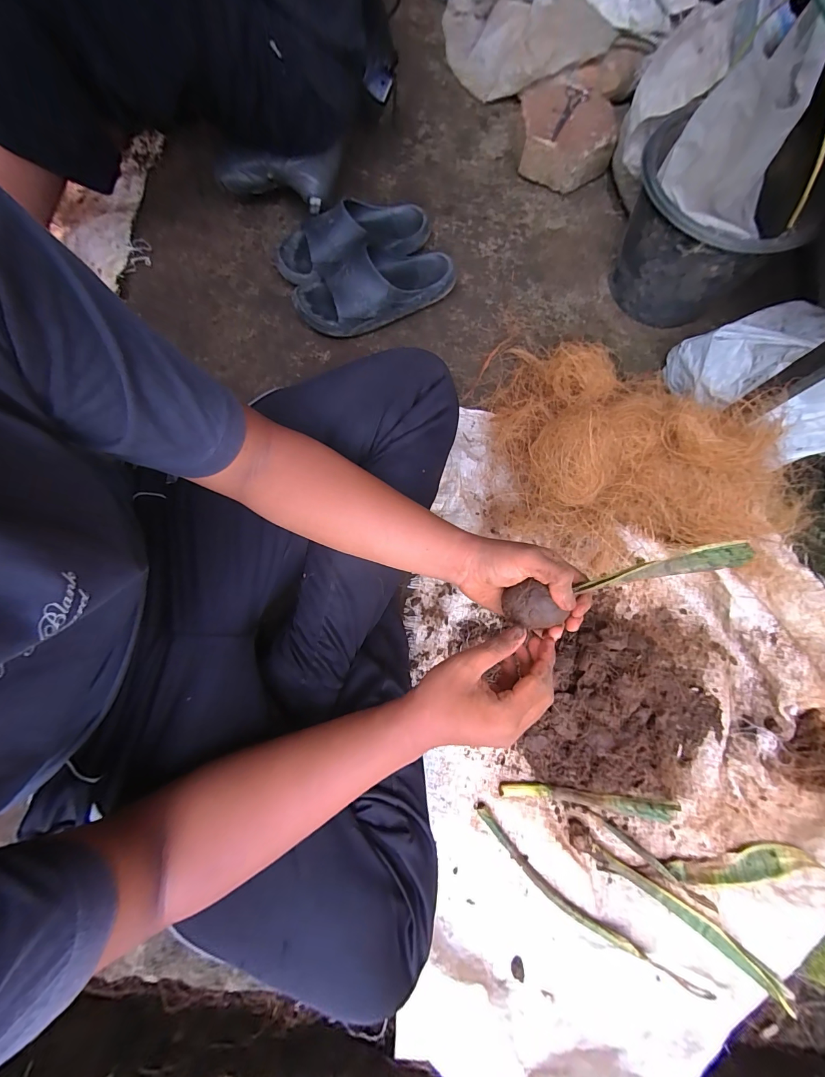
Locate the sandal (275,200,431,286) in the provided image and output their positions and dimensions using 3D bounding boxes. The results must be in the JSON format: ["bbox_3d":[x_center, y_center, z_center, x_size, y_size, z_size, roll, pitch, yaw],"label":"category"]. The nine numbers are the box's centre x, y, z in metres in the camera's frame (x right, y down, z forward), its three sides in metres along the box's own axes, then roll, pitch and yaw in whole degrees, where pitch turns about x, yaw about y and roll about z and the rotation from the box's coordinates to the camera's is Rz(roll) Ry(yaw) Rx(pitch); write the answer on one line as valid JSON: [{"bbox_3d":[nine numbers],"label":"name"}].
[{"bbox_3d":[-0.115,-0.574,0.704,0.298,0.077,0.141,-11,77,-4],"label":"sandal"}]

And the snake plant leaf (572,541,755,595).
[{"bbox_3d":[0.233,0.028,0.339,0.140,0.010,0.022,-15,76,12],"label":"snake plant leaf"}]

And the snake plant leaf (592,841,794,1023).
[{"bbox_3d":[0.352,0.494,0.479,0.263,0.024,0.028,31,82,11],"label":"snake plant leaf"}]

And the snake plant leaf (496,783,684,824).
[{"bbox_3d":[0.244,0.365,0.511,0.238,0.026,0.029,9,76,1],"label":"snake plant leaf"}]

